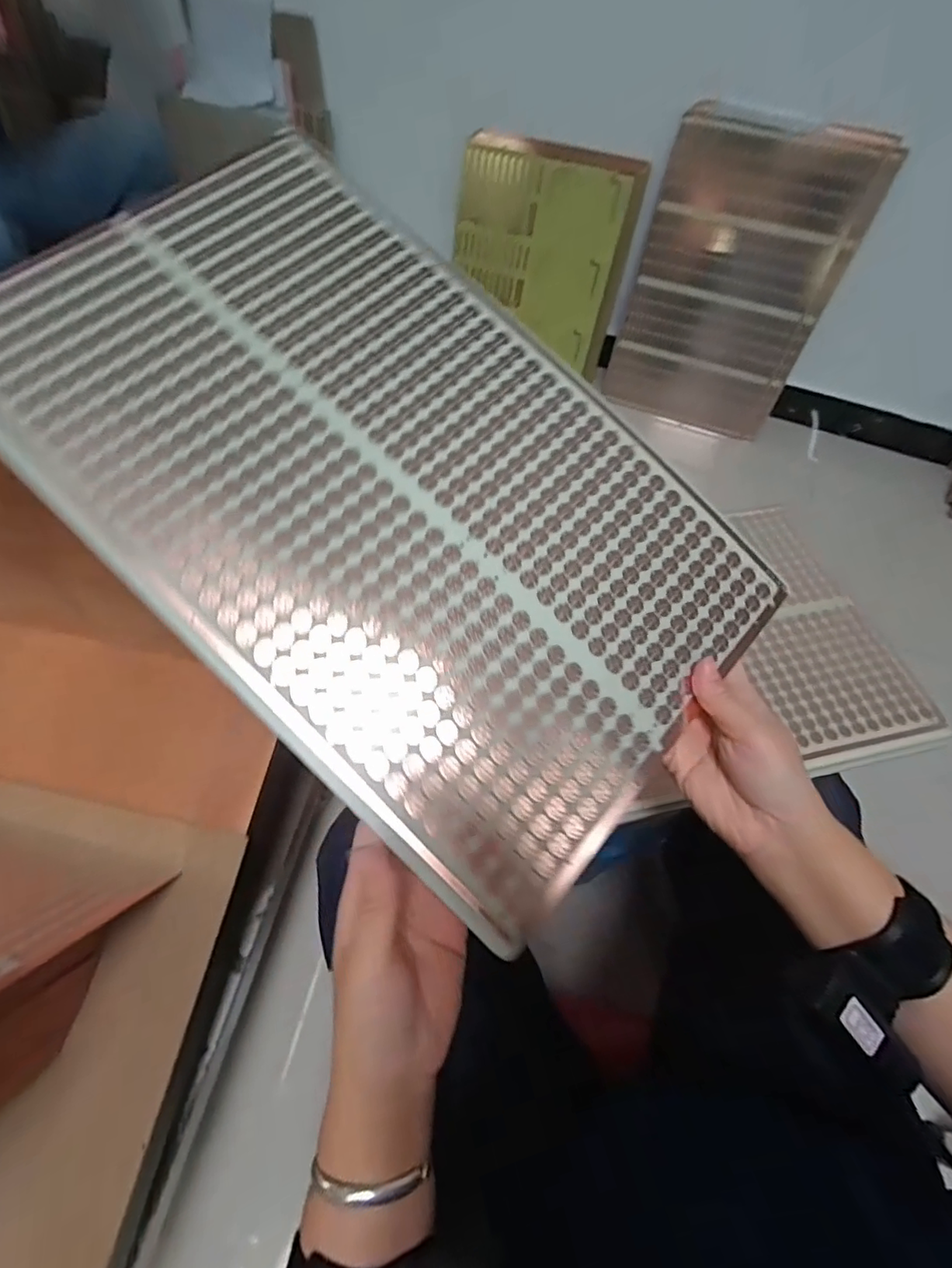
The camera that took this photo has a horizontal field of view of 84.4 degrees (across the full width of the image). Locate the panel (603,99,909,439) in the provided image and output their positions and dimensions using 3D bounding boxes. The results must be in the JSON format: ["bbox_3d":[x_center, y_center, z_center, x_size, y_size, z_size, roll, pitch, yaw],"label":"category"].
[{"bbox_3d":[0.576,-0.785,1.225,0.422,0.613,0.052,27,54,16],"label":"panel"}]

